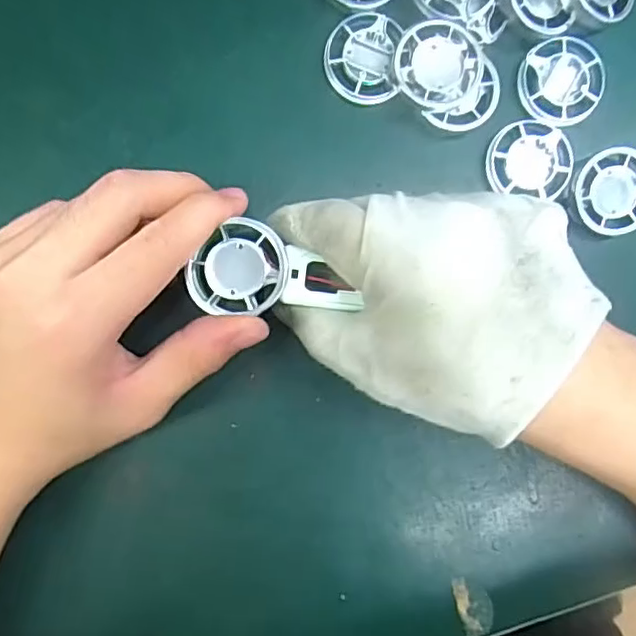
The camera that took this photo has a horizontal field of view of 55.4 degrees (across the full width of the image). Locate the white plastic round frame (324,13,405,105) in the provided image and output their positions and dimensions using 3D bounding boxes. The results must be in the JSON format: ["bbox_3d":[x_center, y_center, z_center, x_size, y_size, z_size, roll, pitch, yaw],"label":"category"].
[{"bbox_3d":[0.020,-0.117,0.273,0.033,0.012,0.039,5,91,-4],"label":"white plastic round frame"}]

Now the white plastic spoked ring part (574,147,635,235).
[{"bbox_3d":[0.138,-0.058,0.282,0.035,0.013,0.039,-18,92,-3],"label":"white plastic spoked ring part"}]

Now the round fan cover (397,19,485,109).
[{"bbox_3d":[0.053,-0.111,0.269,0.037,0.010,0.036,0,91,-3],"label":"round fan cover"}]

